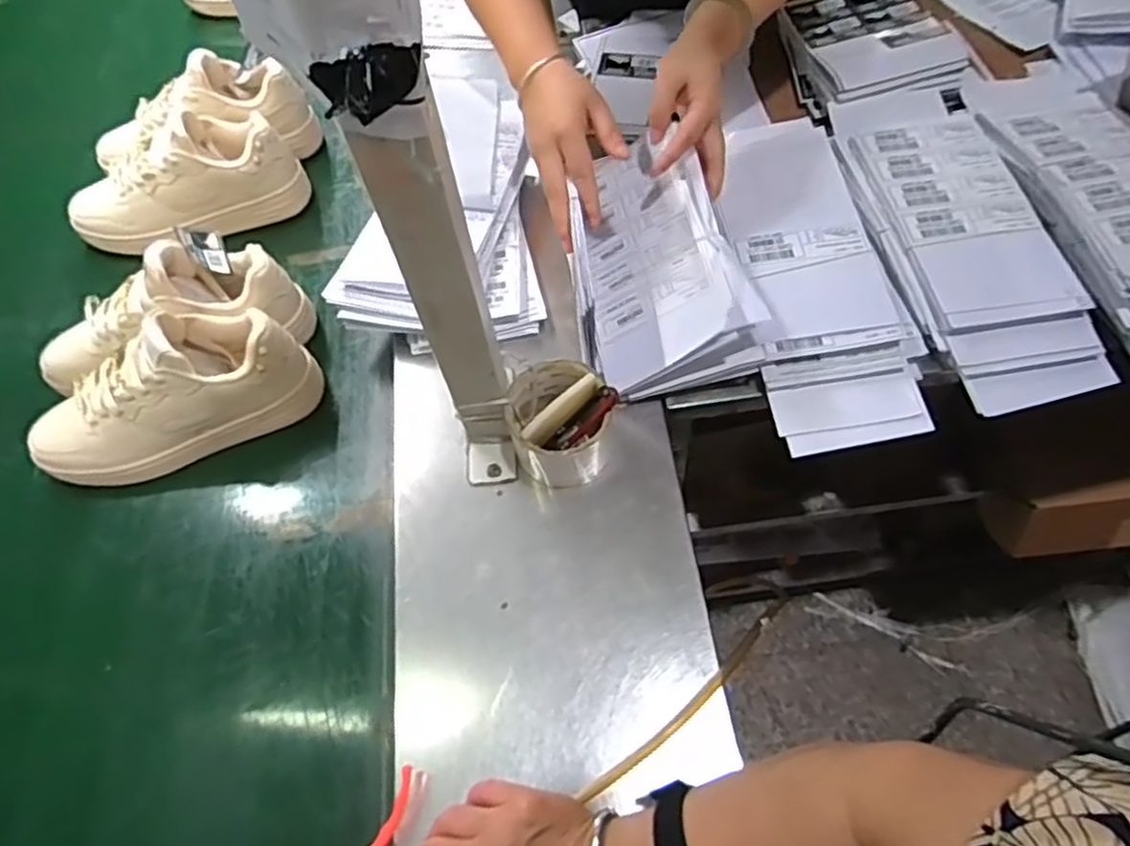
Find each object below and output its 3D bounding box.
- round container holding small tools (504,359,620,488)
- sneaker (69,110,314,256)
[{"bbox_3d":[-0.004,0.002,0.571,0.079,0.074,0.080,-2,61,3],"label":"round container holding small tools"},{"bbox_3d":[-0.420,-0.258,0.763,0.266,0.122,0.099,-15,61,-4],"label":"sneaker"}]

